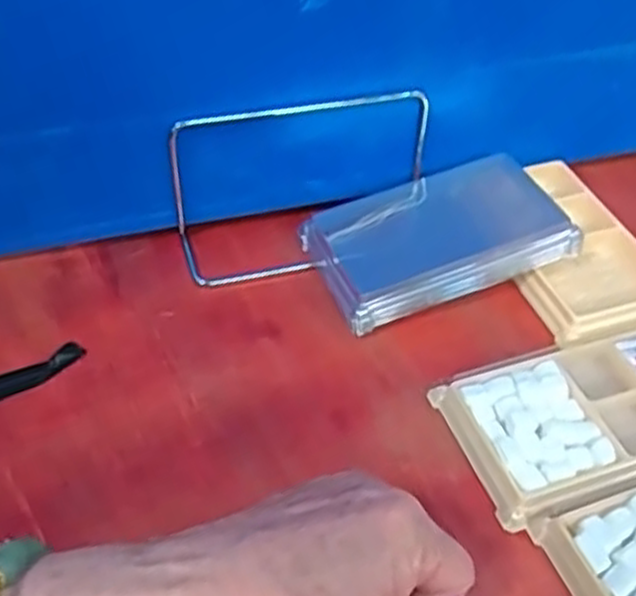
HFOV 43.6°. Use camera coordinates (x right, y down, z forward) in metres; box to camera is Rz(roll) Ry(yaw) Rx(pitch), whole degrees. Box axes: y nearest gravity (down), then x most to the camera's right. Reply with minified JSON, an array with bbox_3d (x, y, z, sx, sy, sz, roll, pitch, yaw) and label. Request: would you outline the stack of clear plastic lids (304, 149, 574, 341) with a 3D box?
[{"bbox_3d":[0.069,-0.031,0.456,0.138,0.024,0.076,-17,48,-14],"label":"stack of clear plastic lids"}]

